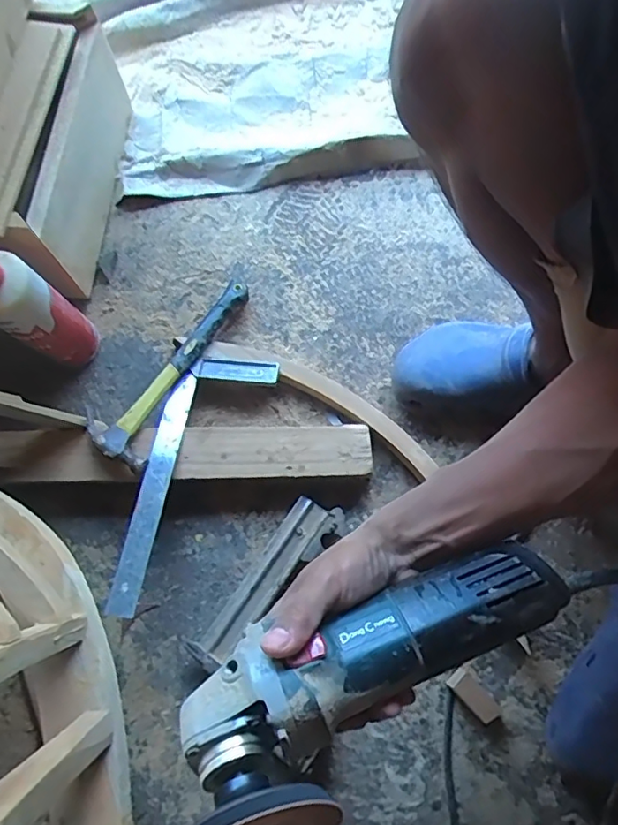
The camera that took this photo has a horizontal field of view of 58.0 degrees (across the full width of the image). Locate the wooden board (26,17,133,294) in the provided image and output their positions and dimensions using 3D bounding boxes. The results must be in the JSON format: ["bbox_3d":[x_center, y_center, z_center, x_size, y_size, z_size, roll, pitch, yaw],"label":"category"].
[{"bbox_3d":[-0.279,-0.329,0.714,0.020,0.159,0.324,6,75,3],"label":"wooden board"}]

